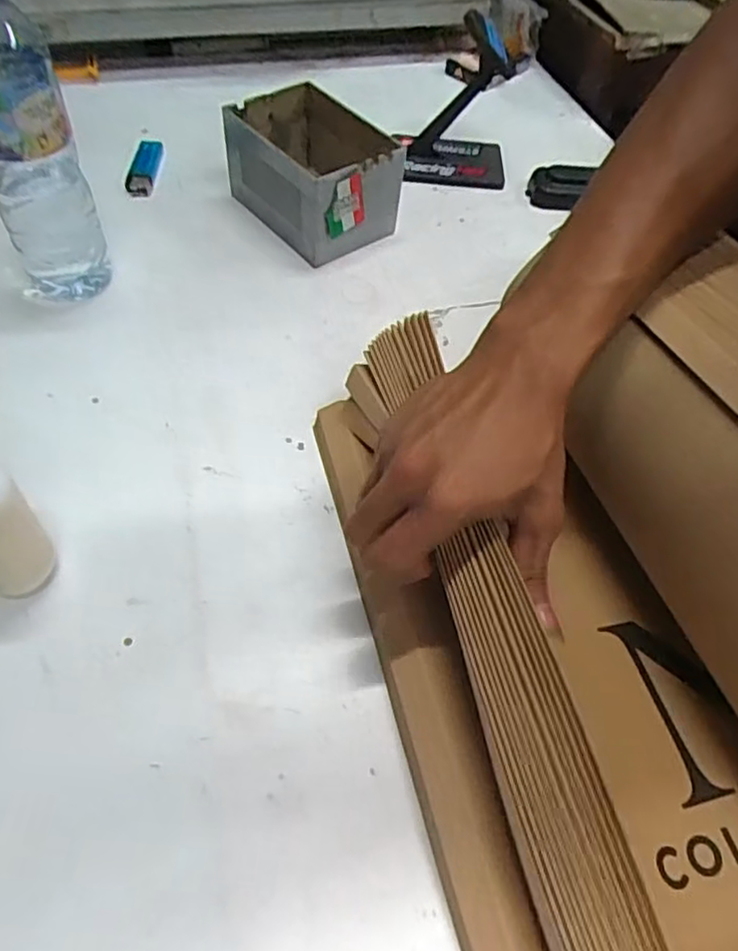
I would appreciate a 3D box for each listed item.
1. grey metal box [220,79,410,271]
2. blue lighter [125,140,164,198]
[{"bbox_3d":[-0.051,-0.281,0.599,0.110,0.087,0.156,-29,61,-22],"label":"grey metal box"},{"bbox_3d":[-0.224,-0.308,0.643,0.023,0.018,0.083,1,54,-3],"label":"blue lighter"}]

